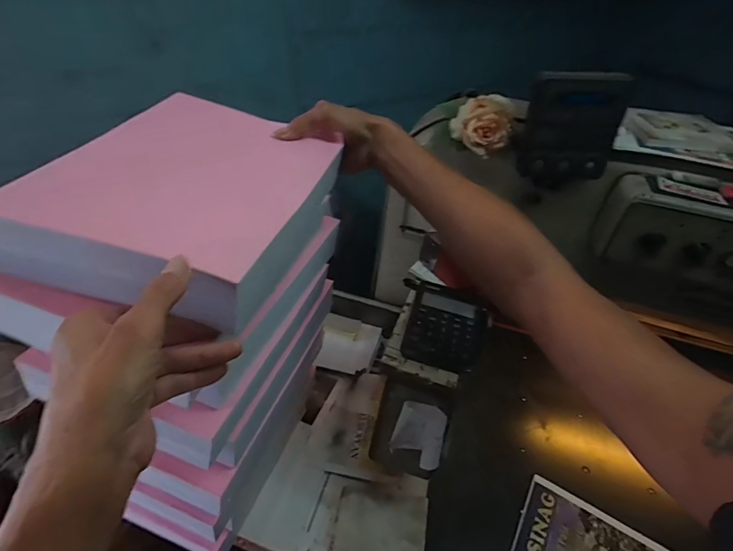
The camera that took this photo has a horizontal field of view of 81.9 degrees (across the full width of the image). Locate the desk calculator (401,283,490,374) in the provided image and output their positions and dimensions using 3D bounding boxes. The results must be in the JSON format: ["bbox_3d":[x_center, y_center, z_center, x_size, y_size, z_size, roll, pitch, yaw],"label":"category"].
[{"bbox_3d":[0.120,0.069,0.622,0.110,0.023,0.153,15,41,10],"label":"desk calculator"}]

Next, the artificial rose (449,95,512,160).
[{"bbox_3d":[0.181,-0.239,0.659,0.089,0.081,0.061,17,41,12],"label":"artificial rose"}]

